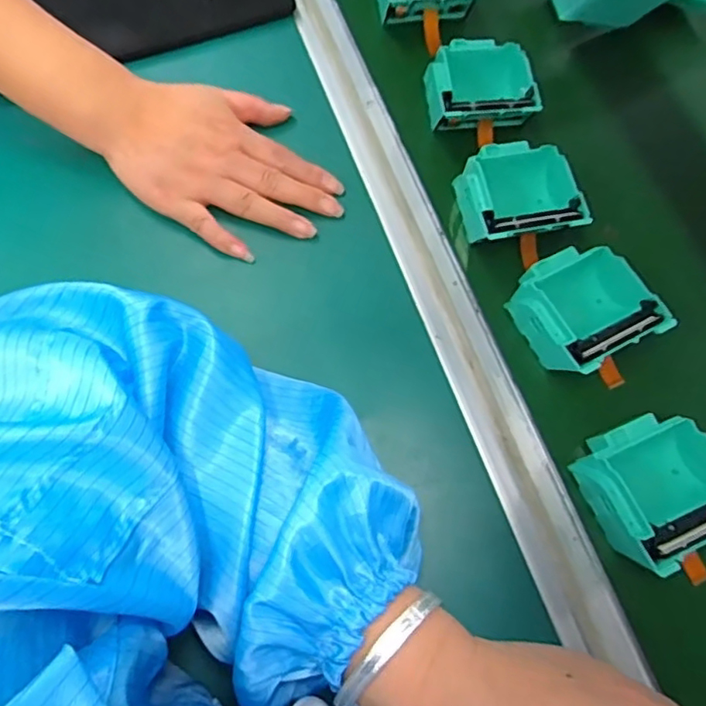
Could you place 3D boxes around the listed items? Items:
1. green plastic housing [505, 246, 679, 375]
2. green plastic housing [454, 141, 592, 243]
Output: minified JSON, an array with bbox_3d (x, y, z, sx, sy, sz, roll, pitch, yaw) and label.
[{"bbox_3d":[0.150,-0.029,0.395,0.074,0.040,0.078,-24,71,-9],"label":"green plastic housing"},{"bbox_3d":[0.113,-0.111,0.428,0.084,0.036,0.078,-10,69,-4],"label":"green plastic housing"}]

